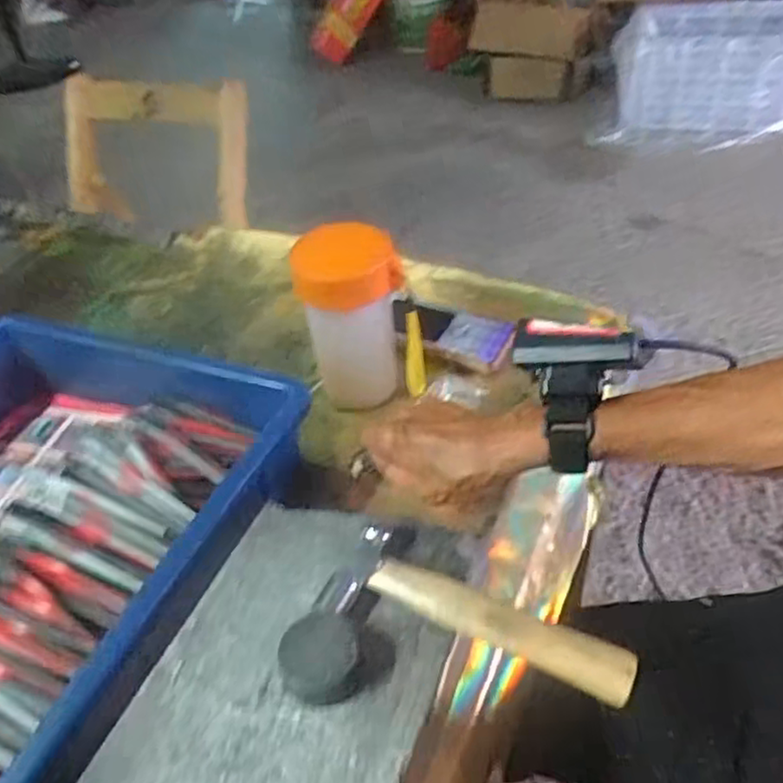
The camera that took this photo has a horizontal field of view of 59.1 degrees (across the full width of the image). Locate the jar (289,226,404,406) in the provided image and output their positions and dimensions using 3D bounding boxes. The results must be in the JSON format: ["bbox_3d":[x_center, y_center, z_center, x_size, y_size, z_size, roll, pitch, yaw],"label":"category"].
[{"bbox_3d":[-0.027,-0.051,0.512,0.072,0.134,0.061,-9,43,-2],"label":"jar"}]

